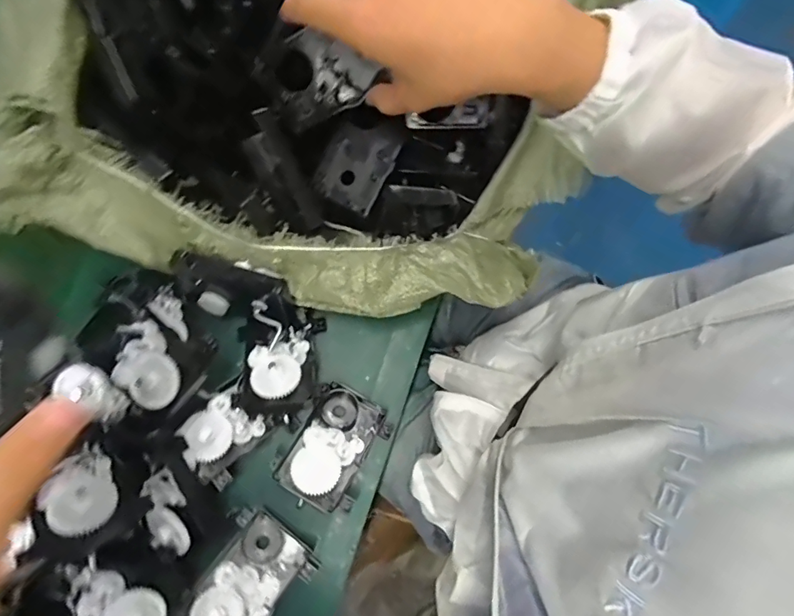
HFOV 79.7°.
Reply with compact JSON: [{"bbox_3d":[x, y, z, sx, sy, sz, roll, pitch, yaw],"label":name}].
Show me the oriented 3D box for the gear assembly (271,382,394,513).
[{"bbox_3d":[-0.054,0.122,0.412,0.072,0.052,0.101,32,79,6],"label":"gear assembly"}]

